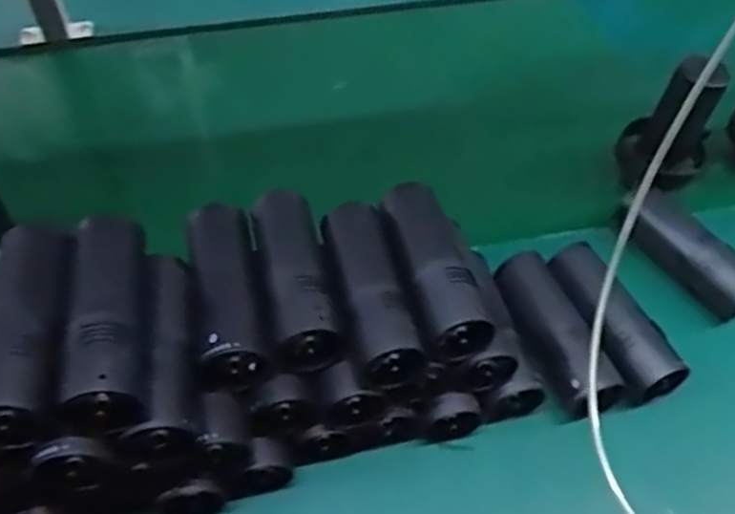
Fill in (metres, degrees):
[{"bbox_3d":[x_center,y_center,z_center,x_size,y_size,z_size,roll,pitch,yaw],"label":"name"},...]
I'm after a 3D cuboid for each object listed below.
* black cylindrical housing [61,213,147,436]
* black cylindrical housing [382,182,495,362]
[{"bbox_3d":[-0.188,0.038,0.511,0.051,0.047,0.165,-8,52,-6],"label":"black cylindrical housing"},{"bbox_3d":[0.057,0.004,0.599,0.057,0.048,0.157,-10,52,-8],"label":"black cylindrical housing"}]

